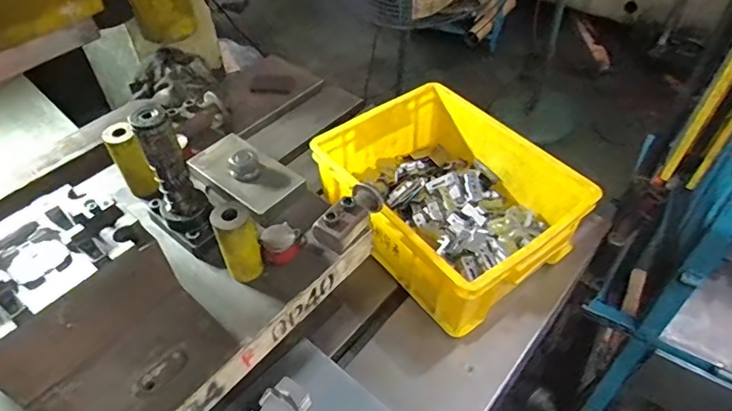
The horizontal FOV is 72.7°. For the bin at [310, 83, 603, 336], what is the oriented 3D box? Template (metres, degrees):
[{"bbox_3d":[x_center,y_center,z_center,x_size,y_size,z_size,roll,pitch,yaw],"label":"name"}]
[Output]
[{"bbox_3d":[0.121,-0.014,0.740,0.262,0.119,0.346,-30,53,-23],"label":"bin"}]

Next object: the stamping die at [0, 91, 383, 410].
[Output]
[{"bbox_3d":[-0.310,0.075,0.496,0.336,0.202,0.602,31,55,27],"label":"stamping die"}]

